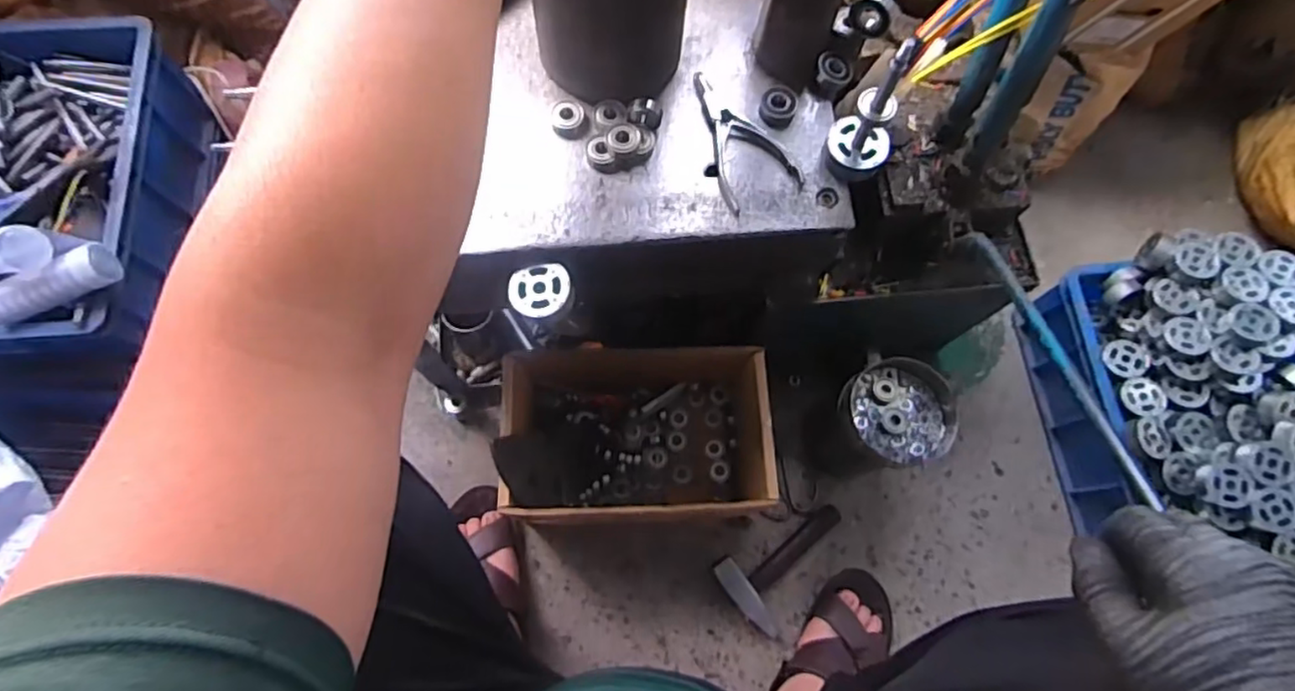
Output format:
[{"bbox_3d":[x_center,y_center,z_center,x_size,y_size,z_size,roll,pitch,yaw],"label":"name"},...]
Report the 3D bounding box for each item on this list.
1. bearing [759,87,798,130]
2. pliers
[{"bbox_3d":[0.119,-0.218,0.598,0.032,0.018,0.033,15,72,3],"label":"bearing"},{"bbox_3d":[0.076,-0.185,0.583,0.071,0.018,0.131,-29,75,-11],"label":"pliers"}]

